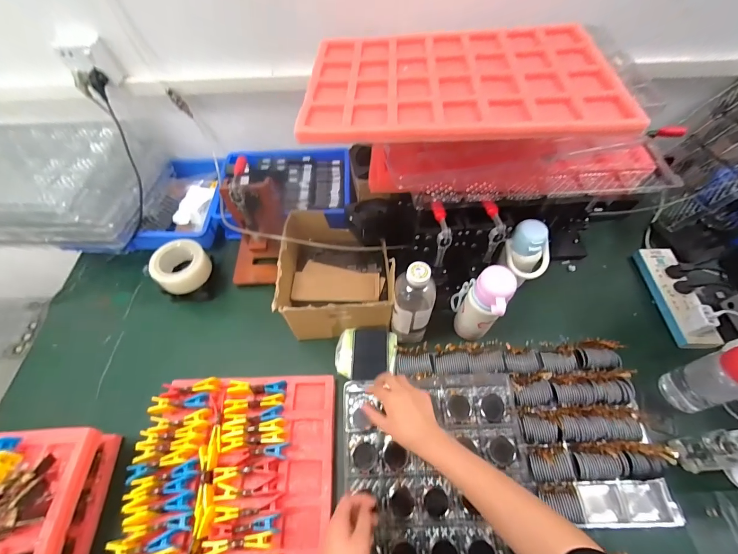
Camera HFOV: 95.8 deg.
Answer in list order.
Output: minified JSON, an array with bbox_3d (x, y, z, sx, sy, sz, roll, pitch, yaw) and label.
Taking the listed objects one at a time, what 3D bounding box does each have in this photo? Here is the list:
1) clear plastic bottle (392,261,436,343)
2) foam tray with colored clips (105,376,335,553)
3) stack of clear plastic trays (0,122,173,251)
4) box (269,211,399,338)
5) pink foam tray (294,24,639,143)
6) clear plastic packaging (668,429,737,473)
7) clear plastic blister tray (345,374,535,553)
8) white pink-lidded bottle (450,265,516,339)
[{"bbox_3d":[0.086,0.069,0.659,0.077,0.238,0.094,8,59,7],"label":"clear plastic bottle"},{"bbox_3d":[-0.233,0.416,0.546,0.340,0.058,0.490,-4,58,0],"label":"foam tray with colored clips"},{"bbox_3d":[-0.800,-0.234,0.827,0.485,0.150,0.313,4,58,4],"label":"stack of clear plastic trays"},{"bbox_3d":[-0.070,-0.013,0.755,0.235,0.129,0.265,-3,58,0],"label":"box"},{"bbox_3d":[0.146,-0.336,0.560,0.491,0.030,0.337,1,58,2],"label":"pink foam tray"},{"bbox_3d":[0.589,0.296,0.566,0.072,0.105,0.059,-5,58,-1],"label":"clear plastic packaging"},{"bbox_3d":[0.115,0.392,0.536,0.302,0.047,0.441,-4,66,2],"label":"clear plastic blister tray"},{"bbox_3d":[0.208,0.060,0.653,0.095,0.188,0.090,25,62,17],"label":"white pink-lidded bottle"}]

